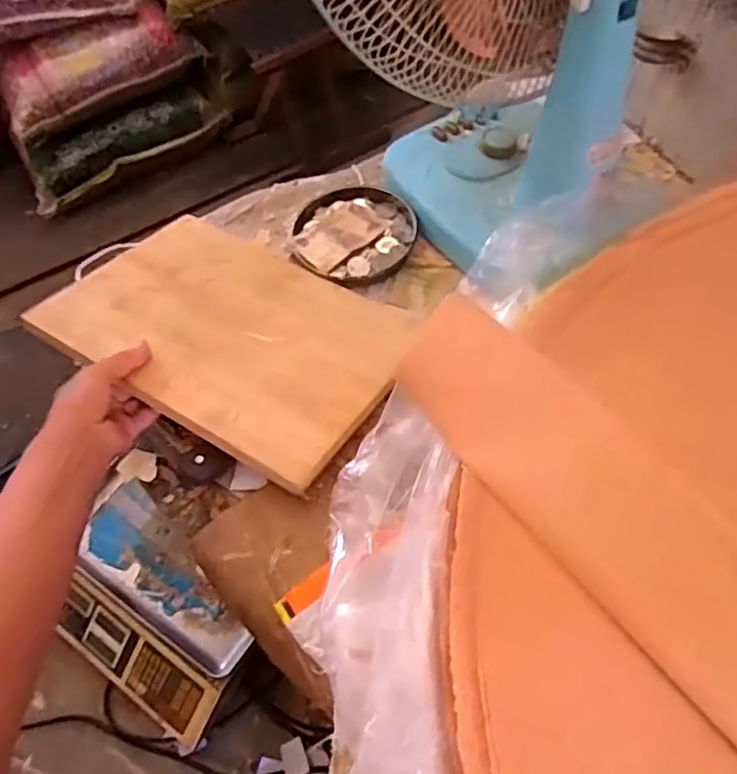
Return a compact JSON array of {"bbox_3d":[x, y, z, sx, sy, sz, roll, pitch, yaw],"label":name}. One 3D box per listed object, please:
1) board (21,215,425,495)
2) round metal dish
[{"bbox_3d":[-0.129,-0.056,0.597,0.304,0.018,0.230,27,49,11],"label":"board"},{"bbox_3d":[-0.014,-0.166,0.693,0.127,0.022,0.134,-1,57,2],"label":"round metal dish"}]

